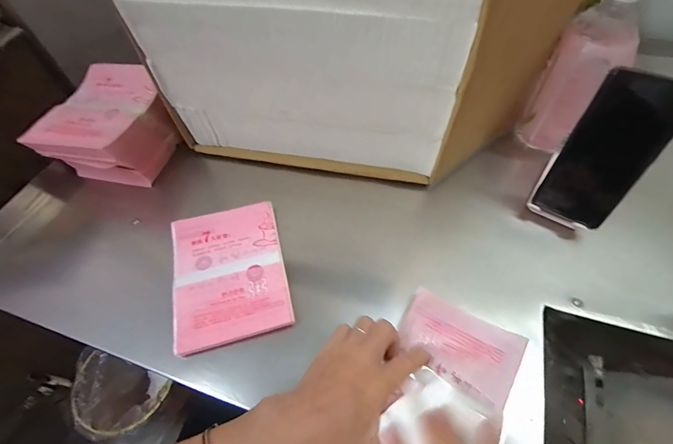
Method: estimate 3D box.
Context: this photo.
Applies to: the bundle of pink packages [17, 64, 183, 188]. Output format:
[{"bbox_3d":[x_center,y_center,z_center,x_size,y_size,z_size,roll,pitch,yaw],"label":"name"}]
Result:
[{"bbox_3d":[-0.313,-0.131,0.481,0.126,0.093,0.160,12,59,12],"label":"bundle of pink packages"}]

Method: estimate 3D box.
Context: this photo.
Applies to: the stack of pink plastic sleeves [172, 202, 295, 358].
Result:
[{"bbox_3d":[-0.125,0.055,0.387,0.123,0.016,0.163,-14,58,-5],"label":"stack of pink plastic sleeves"}]

